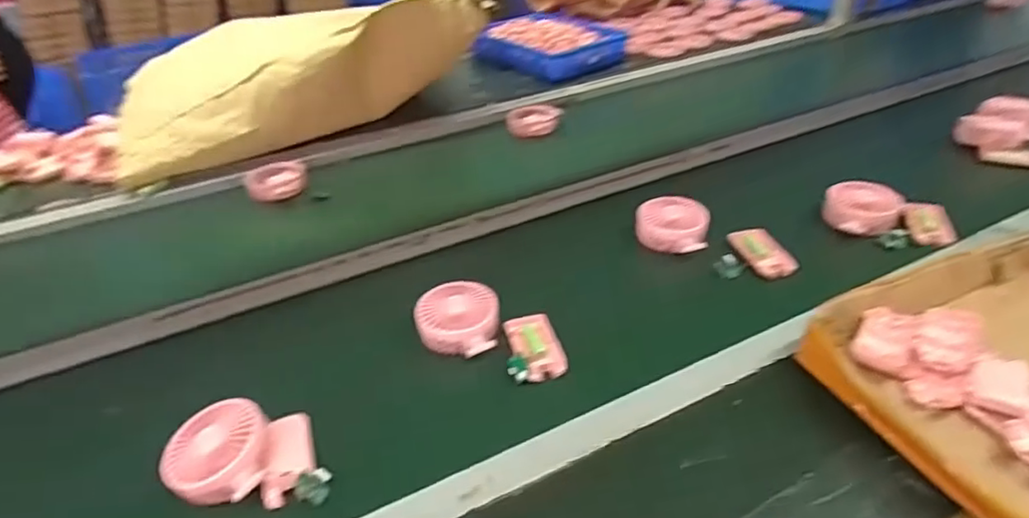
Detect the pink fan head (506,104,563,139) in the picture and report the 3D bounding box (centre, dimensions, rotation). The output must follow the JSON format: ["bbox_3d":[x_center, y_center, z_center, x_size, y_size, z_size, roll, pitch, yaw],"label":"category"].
[{"bbox_3d":[0.039,-0.273,1.230,0.102,0.035,0.093,2,35,8],"label":"pink fan head"}]

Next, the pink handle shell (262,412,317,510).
[{"bbox_3d":[-0.208,0.180,0.579,0.042,0.027,0.087,-11,35,-11],"label":"pink handle shell"}]

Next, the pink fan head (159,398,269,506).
[{"bbox_3d":[-0.264,0.172,0.556,0.080,0.033,0.091,-6,52,-3],"label":"pink fan head"}]

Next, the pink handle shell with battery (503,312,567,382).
[{"bbox_3d":[0.023,0.094,0.690,0.051,0.016,0.088,-11,35,-11],"label":"pink handle shell with battery"}]

